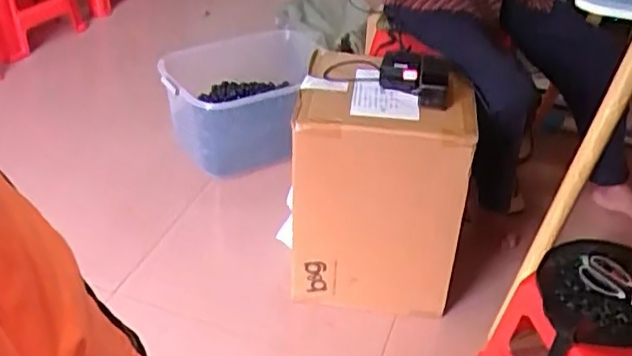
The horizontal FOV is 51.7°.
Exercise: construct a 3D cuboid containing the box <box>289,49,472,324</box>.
[{"bbox_3d":[0.133,0.014,1.443,0.345,0.457,0.350,5,36,4],"label":"box"}]

